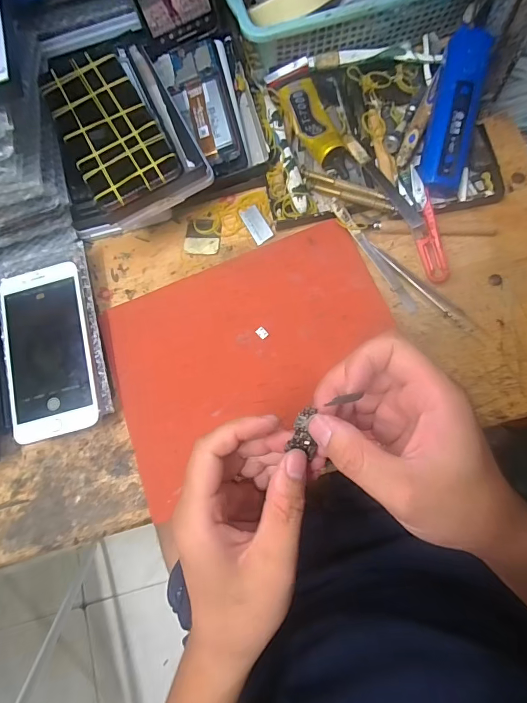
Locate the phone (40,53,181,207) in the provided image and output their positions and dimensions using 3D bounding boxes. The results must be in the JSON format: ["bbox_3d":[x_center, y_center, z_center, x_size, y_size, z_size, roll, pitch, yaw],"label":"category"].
[{"bbox_3d":[-0.137,-0.198,0.345,0.076,0.011,0.154,-29,78,-4],"label":"phone"}]

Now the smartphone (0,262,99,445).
[{"bbox_3d":[-0.197,-0.002,0.356,0.078,0.007,0.157,-15,77,2],"label":"smartphone"}]

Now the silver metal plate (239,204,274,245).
[{"bbox_3d":[-0.007,-0.128,0.393,0.019,0.004,0.040,-31,75,-1],"label":"silver metal plate"}]

